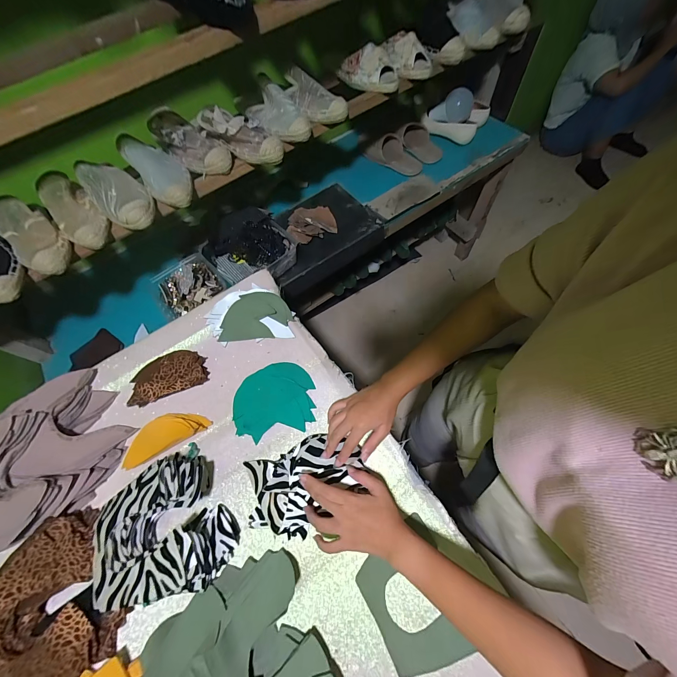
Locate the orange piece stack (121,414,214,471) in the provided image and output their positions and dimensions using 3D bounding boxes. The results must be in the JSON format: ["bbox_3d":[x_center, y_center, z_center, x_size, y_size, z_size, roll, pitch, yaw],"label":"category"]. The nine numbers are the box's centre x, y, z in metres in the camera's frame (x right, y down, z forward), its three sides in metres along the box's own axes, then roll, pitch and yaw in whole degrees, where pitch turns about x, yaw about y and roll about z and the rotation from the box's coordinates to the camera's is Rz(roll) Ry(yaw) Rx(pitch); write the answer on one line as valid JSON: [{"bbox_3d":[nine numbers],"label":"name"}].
[{"bbox_3d":[-0.297,0.161,0.492,0.139,0.029,0.060,-30,67,-10],"label":"orange piece stack"}]

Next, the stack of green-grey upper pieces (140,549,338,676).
[{"bbox_3d":[-0.109,0.414,0.350,0.200,0.045,0.223,-37,68,-13],"label":"stack of green-grey upper pieces"}]

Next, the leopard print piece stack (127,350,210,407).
[{"bbox_3d":[-0.319,0.068,0.543,0.135,0.015,0.078,-24,65,-6],"label":"leopard print piece stack"}]

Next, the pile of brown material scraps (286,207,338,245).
[{"bbox_3d":[-0.078,-0.329,0.829,0.135,0.026,0.120,-16,64,-3],"label":"pile of brown material scraps"}]

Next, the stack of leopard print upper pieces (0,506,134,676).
[{"bbox_3d":[-0.399,0.363,0.398,0.157,0.033,0.193,-32,67,-11],"label":"stack of leopard print upper pieces"}]

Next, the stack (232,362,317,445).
[{"bbox_3d":[-0.114,0.102,0.509,0.136,0.029,0.122,-12,65,-2],"label":"stack"}]

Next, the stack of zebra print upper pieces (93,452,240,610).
[{"bbox_3d":[-0.258,0.273,0.410,0.177,0.046,0.185,-31,67,-11],"label":"stack of zebra print upper pieces"}]

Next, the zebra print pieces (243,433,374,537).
[{"bbox_3d":[-0.050,0.219,0.441,0.180,0.032,0.120,-19,65,-5],"label":"zebra print pieces"}]

